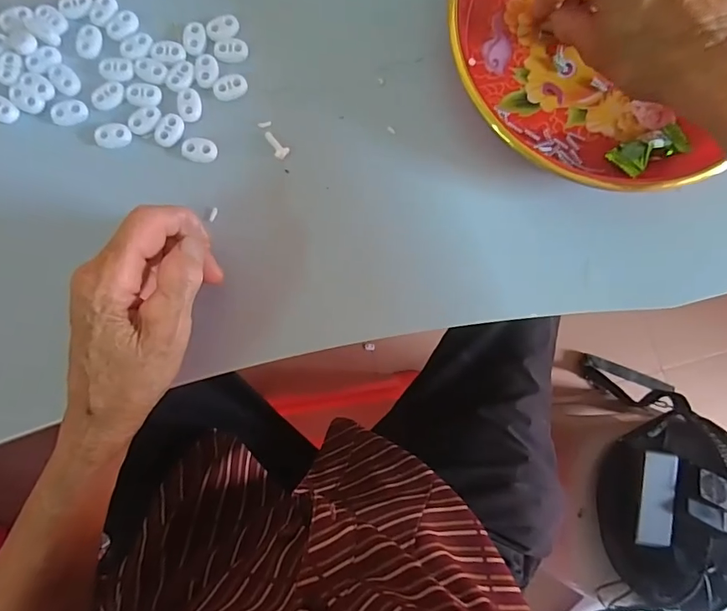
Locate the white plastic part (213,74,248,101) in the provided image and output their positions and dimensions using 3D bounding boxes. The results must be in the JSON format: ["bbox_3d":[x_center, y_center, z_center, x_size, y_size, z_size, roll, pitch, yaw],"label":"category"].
[{"bbox_3d":[-0.088,-0.145,0.308,0.022,0.004,0.015,-23,86,-3],"label":"white plastic part"}]

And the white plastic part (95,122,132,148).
[{"bbox_3d":[-0.161,-0.109,0.299,0.022,0.004,0.015,-10,85,-2],"label":"white plastic part"}]

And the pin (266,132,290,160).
[{"bbox_3d":[-0.056,-0.106,0.306,0.009,0.004,0.021,-31,86,-4],"label":"pin"}]

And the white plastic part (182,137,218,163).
[{"bbox_3d":[-0.106,-0.101,0.303,0.021,0.006,0.017,12,84,0],"label":"white plastic part"}]

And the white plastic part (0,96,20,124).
[{"bbox_3d":[-0.230,-0.125,0.295,0.021,0.004,0.015,32,85,2],"label":"white plastic part"}]

